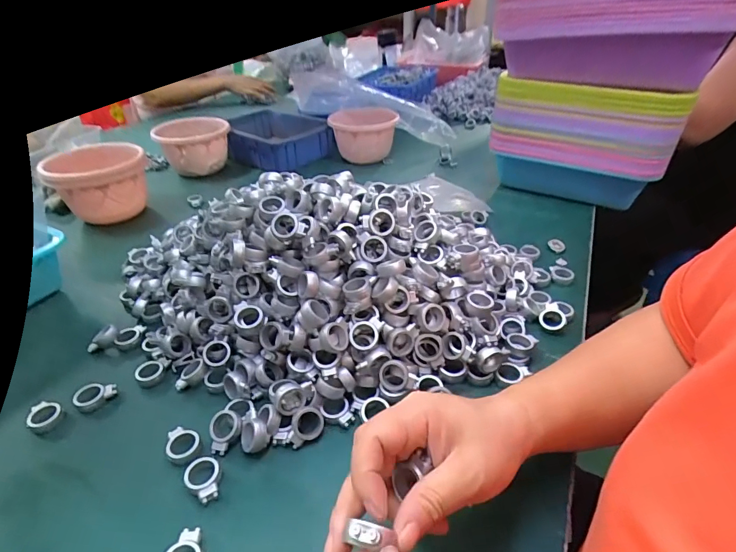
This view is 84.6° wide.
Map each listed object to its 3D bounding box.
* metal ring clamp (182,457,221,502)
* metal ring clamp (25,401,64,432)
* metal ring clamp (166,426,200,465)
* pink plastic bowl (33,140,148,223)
[{"bbox_3d":[-0.126,0.155,0.310,0.024,0.009,0.034,-19,38,-22],"label":"metal ring clamp"},{"bbox_3d":[-0.288,0.125,0.361,0.031,0.013,0.025,22,42,30],"label":"metal ring clamp"},{"bbox_3d":[-0.154,0.137,0.336,0.025,0.005,0.034,-20,39,-24],"label":"metal ring clamp"},{"bbox_3d":[-0.447,-0.154,0.708,0.130,0.113,0.141,-17,36,-18],"label":"pink plastic bowl"}]

